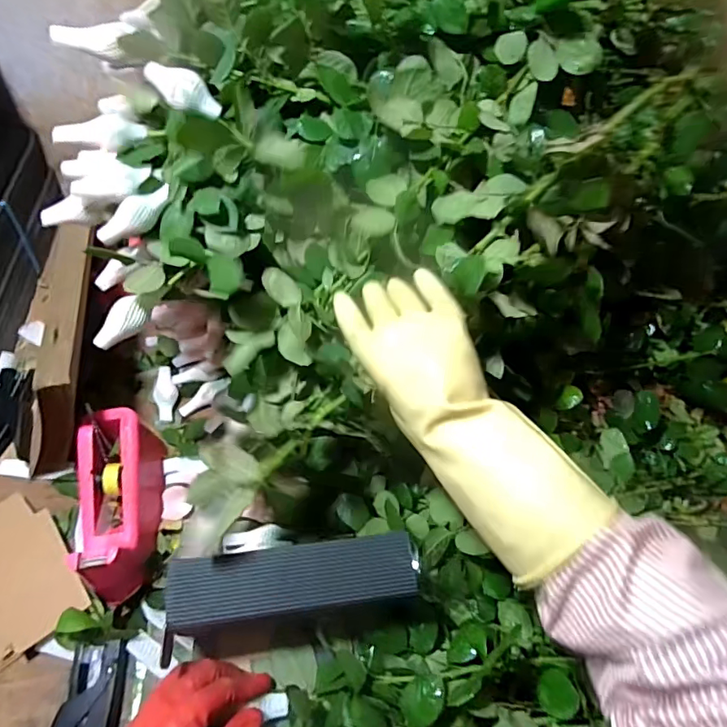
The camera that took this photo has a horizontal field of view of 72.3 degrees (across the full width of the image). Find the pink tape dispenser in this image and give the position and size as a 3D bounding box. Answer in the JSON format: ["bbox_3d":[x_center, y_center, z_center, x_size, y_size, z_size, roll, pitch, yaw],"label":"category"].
[{"bbox_3d":[-0.286,0.161,0.581,0.074,0.093,0.205,-6,57,-8],"label":"pink tape dispenser"}]

